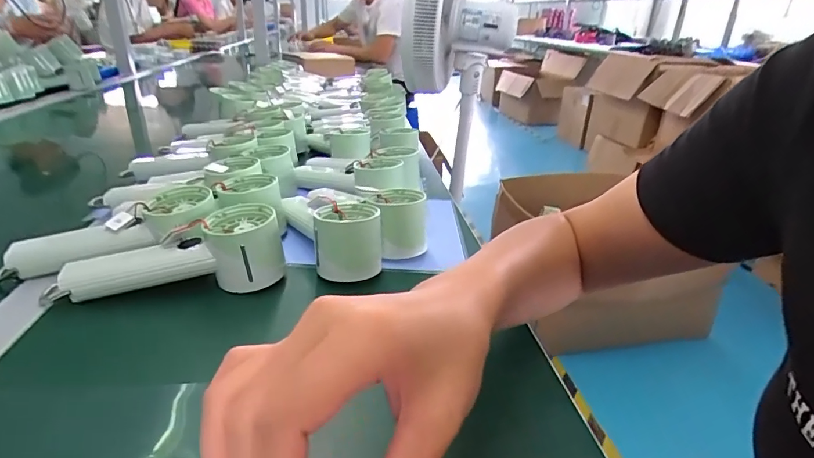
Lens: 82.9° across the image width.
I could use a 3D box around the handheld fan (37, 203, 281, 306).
[{"bbox_3d":[-0.207,0.020,0.407,0.183,0.057,0.056,-3,25,-12],"label":"handheld fan"}]

